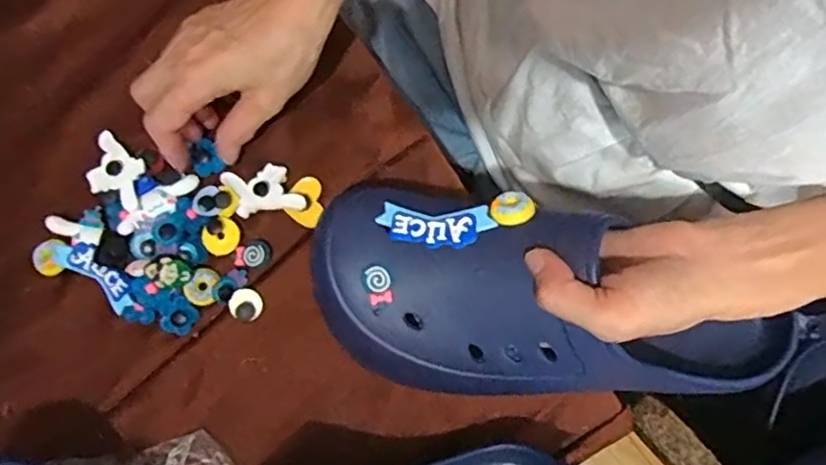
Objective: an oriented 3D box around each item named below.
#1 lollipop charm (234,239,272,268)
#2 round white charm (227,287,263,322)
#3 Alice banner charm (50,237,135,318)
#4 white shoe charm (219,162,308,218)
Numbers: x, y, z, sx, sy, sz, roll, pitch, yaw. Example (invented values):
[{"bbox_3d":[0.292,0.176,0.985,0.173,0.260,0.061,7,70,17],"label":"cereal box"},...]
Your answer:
[{"bbox_3d":[-0.106,0.013,0.407,0.023,0.006,0.018,0,82,-1],"label":"lollipop charm"},{"bbox_3d":[-0.109,0.047,0.402,0.021,0.006,0.021,0,82,-1],"label":"round white charm"},{"bbox_3d":[-0.206,0.023,0.400,0.065,0.004,0.022,40,92,6],"label":"Alice banner charm"},{"bbox_3d":[-0.099,-0.028,0.406,0.052,0.009,0.035,-9,82,-2],"label":"white shoe charm"}]

